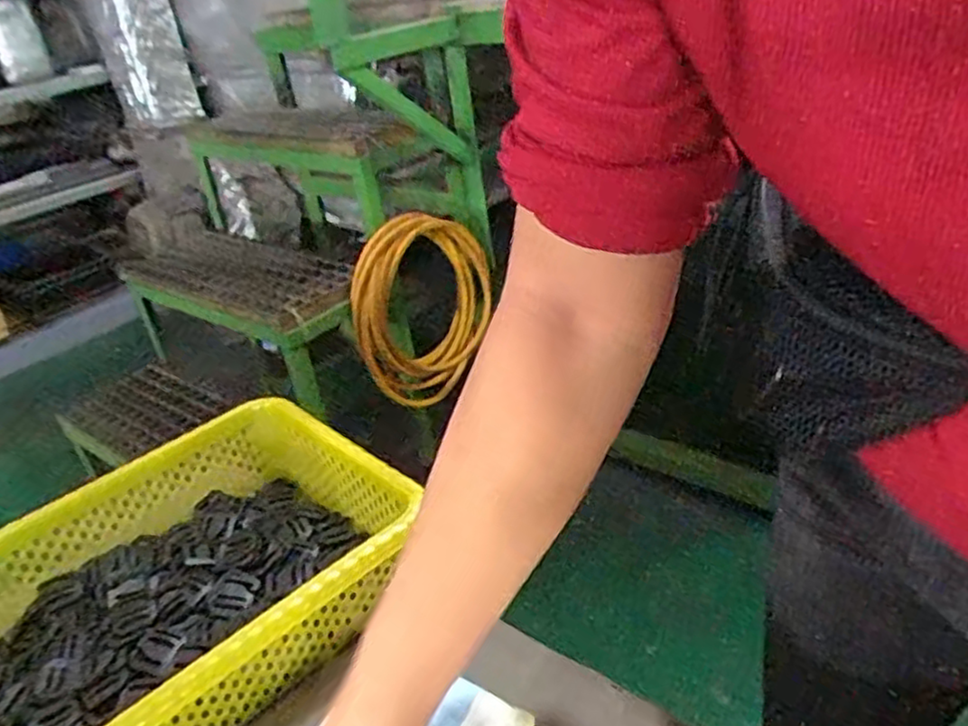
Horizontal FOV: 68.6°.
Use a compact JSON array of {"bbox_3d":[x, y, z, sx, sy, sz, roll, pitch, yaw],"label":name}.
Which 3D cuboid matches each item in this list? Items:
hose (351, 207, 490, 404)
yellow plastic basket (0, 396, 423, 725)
[{"bbox_3d":[-0.117,-0.112,1.469,0.081,0.377,0.355,17,39,37],"label":"hose"},{"bbox_3d":[-0.238,0.167,0.506,0.343,0.083,0.252,-32,37,-34],"label":"yellow plastic basket"}]

